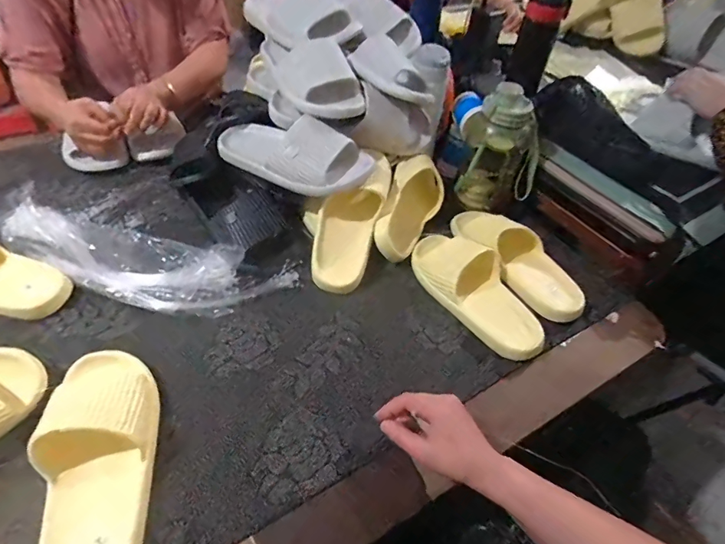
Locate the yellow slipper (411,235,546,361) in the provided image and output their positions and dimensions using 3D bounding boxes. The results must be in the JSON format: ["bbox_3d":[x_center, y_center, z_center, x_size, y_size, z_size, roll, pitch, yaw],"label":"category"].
[{"bbox_3d":[0.167,0.022,0.650,0.105,0.058,0.248,-23,53,-23],"label":"yellow slipper"}]

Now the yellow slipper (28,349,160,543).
[{"bbox_3d":[-0.269,0.188,0.449,0.098,0.065,0.254,-9,49,-12],"label":"yellow slipper"}]

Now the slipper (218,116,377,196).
[{"bbox_3d":[-0.118,-0.198,0.681,0.265,0.073,0.106,24,50,18],"label":"slipper"}]

